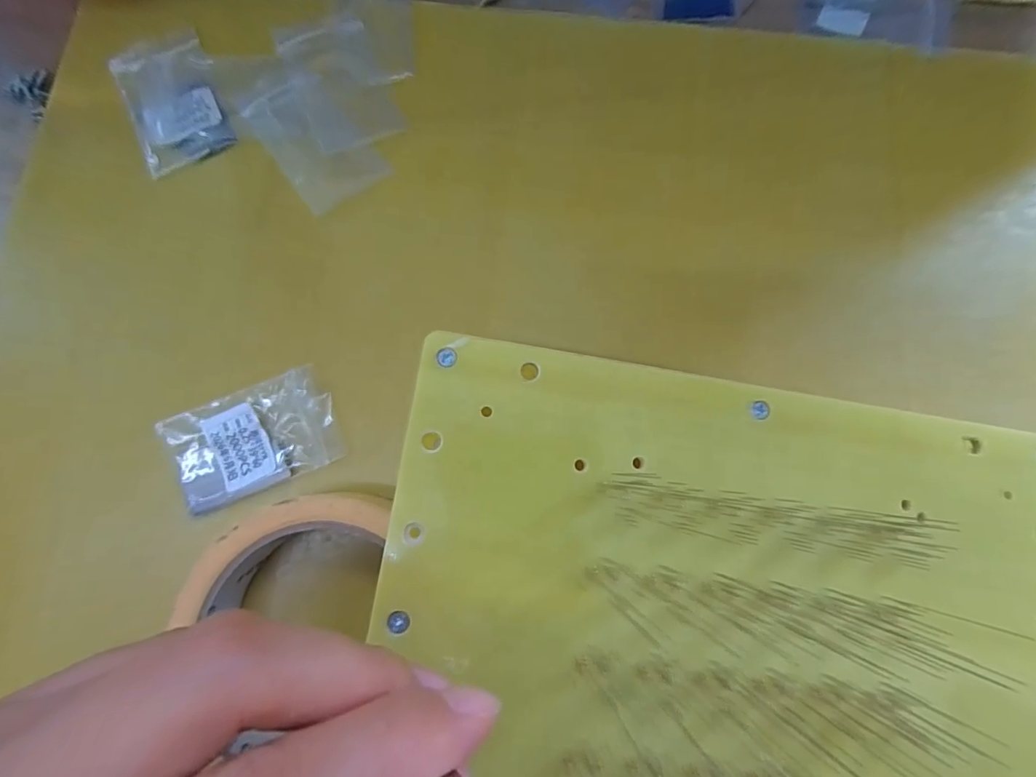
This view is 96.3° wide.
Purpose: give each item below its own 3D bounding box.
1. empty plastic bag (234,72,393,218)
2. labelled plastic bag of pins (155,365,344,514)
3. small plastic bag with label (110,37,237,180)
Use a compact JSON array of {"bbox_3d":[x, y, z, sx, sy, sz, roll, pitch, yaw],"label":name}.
[{"bbox_3d":[-0.088,-0.108,0.200,0.037,0.005,0.060,-38,81,-5],"label":"empty plastic bag"},{"bbox_3d":[-0.102,0.019,0.178,0.061,0.009,0.039,-22,80,-3],"label":"labelled plastic bag of pins"},{"bbox_3d":[-0.153,-0.127,0.204,0.038,0.004,0.061,-23,80,-3],"label":"small plastic bag with label"}]

